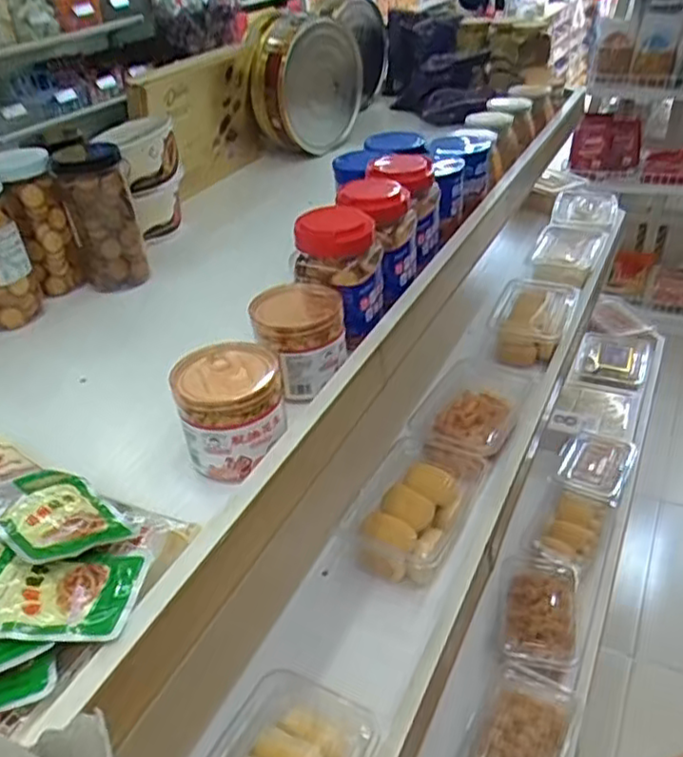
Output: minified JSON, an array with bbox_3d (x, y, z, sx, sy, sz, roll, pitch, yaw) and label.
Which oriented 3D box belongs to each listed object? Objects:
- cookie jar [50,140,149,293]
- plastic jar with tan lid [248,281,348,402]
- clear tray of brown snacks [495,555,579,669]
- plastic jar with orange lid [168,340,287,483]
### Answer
[{"bbox_3d":[-0.358,-0.243,1.013,0.091,0.201,0.094,-20,36,-20],"label":"cookie jar"},{"bbox_3d":[-0.044,-0.049,0.757,0.097,0.082,0.119,-5,34,2],"label":"plastic jar with tan lid"},{"bbox_3d":[0.346,0.416,1.194,0.135,0.054,0.203,3,35,13],"label":"clear tray of brown snacks"},{"bbox_3d":[-0.105,0.028,0.653,0.096,0.090,0.099,-4,34,3],"label":"plastic jar with orange lid"}]

